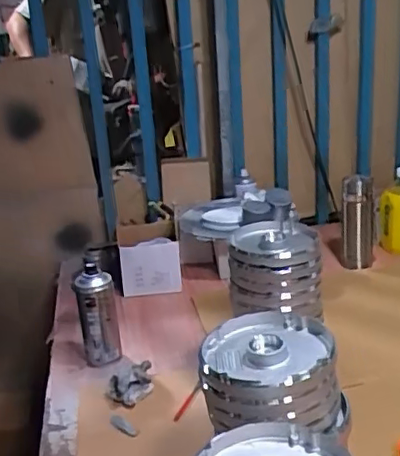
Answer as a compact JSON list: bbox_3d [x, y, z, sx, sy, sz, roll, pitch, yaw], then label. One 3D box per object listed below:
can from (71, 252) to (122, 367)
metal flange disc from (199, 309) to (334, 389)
[{"bbox_3d":[-0.171,0.142,0.984,0.059,0.186,0.062,-4,19,1],"label":"can"},{"bbox_3d":[0.070,0.129,0.606,0.132,0.029,0.131,-4,19,1],"label":"metal flange disc"}]

